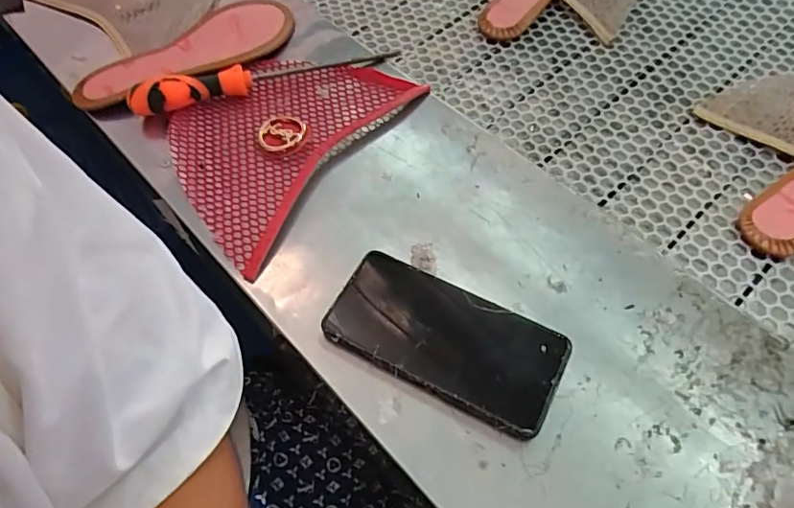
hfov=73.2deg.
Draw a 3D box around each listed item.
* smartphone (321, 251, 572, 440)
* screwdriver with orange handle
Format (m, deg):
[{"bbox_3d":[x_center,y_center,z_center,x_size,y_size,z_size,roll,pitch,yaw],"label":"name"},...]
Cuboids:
[{"bbox_3d":[0.033,0.058,0.377,0.163,0.011,0.078,26,66,12],"label":"smartphone"},{"bbox_3d":[-0.126,-0.170,0.508,0.252,0.033,0.027,-12,64,-6],"label":"screwdriver with orange handle"}]

